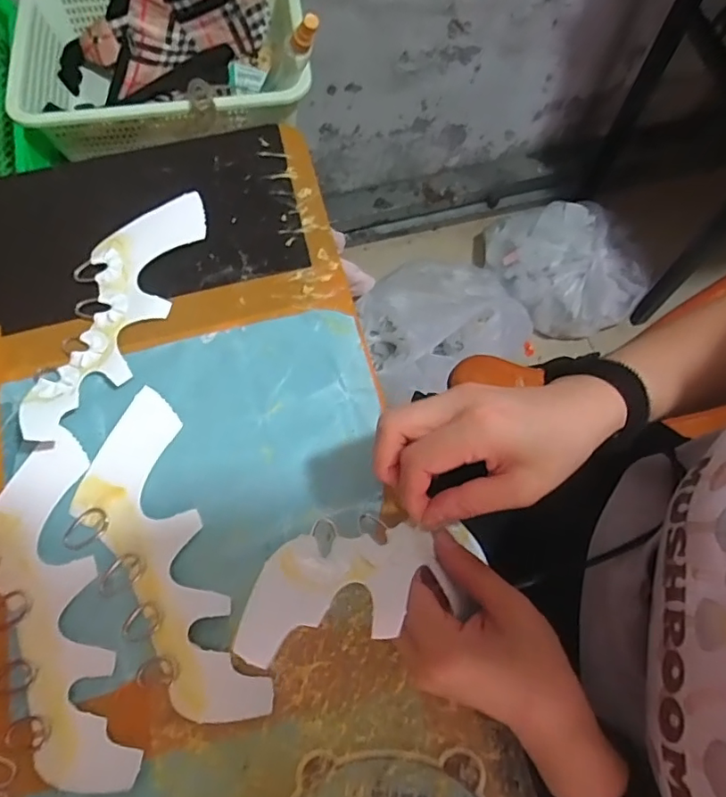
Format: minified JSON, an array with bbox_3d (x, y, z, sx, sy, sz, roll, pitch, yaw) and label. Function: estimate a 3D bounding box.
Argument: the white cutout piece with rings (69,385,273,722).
[{"bbox_3d":[-0.133,0.104,0.357,0.078,0.013,0.222,-26,71,-10],"label":"white cutout piece with rings"}]

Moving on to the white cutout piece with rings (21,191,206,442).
[{"bbox_3d":[-0.197,-0.072,0.420,0.076,0.019,0.223,15,69,6],"label":"white cutout piece with rings"}]

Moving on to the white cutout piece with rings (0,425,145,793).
[{"bbox_3d":[-0.201,0.135,0.346,0.076,0.007,0.218,-21,70,-8],"label":"white cutout piece with rings"}]

